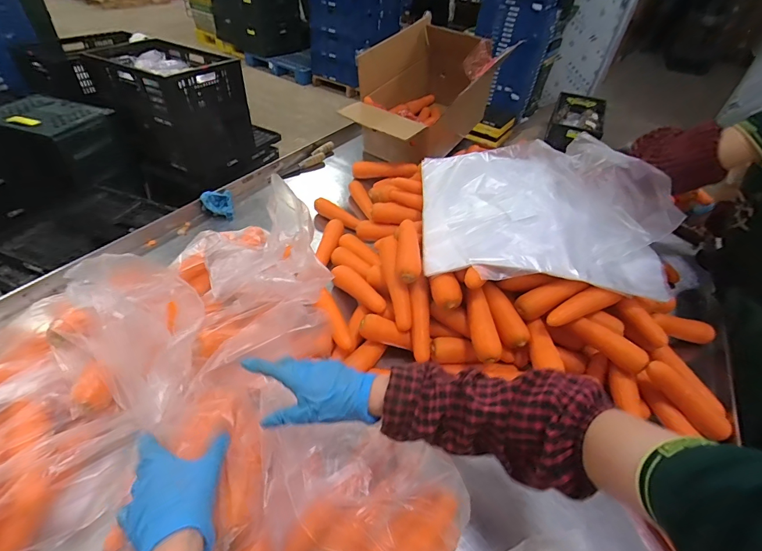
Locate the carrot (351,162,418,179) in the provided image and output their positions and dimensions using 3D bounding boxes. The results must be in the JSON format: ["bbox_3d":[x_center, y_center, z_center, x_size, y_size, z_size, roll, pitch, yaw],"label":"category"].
[{"bbox_3d":[0.008,-0.303,1.102,0.194,0.045,0.050,6,40,20],"label":"carrot"}]

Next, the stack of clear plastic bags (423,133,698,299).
[{"bbox_3d":[0.303,-0.150,0.719,0.437,0.167,0.341,5,42,-1],"label":"stack of clear plastic bags"}]

